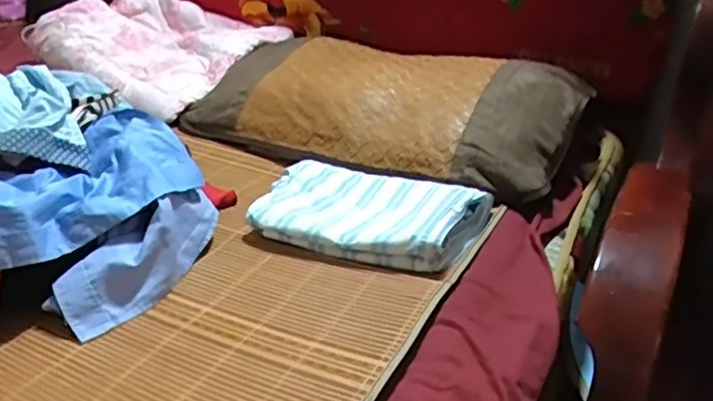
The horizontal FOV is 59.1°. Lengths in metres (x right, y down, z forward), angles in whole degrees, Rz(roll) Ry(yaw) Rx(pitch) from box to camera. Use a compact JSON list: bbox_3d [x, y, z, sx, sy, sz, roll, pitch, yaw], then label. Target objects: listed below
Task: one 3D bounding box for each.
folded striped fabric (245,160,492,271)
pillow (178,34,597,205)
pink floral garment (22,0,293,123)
[{"bbox_3d":[0.010,0.009,0.831,0.294,0.052,0.197,11,29,25],"label":"folded striped fabric"},{"bbox_3d":[0.027,-0.173,1.053,0.656,0.121,0.334,15,32,23],"label":"pillow"},{"bbox_3d":[-0.419,-0.340,1.341,0.442,0.137,0.365,21,35,31],"label":"pink floral garment"}]

